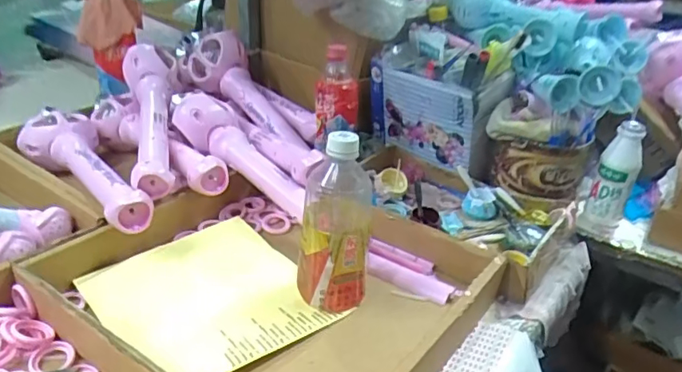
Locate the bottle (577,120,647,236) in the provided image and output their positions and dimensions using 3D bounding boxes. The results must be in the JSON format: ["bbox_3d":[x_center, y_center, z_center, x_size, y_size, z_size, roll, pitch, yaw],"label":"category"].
[{"bbox_3d":[0.370,-0.010,0.743,0.053,0.148,0.056,19,32,24],"label":"bottle"}]

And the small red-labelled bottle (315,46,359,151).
[{"bbox_3d":[-0.005,-0.123,0.785,0.063,0.144,0.053,4,28,0],"label":"small red-labelled bottle"}]

